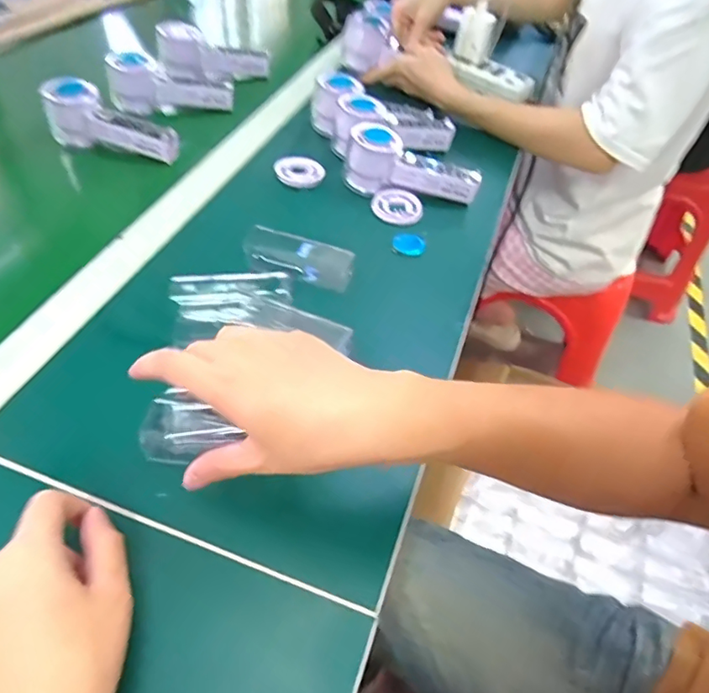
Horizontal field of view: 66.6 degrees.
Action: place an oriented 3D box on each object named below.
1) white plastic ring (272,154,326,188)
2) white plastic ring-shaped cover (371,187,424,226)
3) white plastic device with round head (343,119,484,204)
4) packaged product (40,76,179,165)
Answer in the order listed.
[{"bbox_3d":[-0.065,-0.200,0.618,0.050,0.014,0.048,3,48,-3],"label":"white plastic ring"},{"bbox_3d":[0.048,-0.154,0.593,0.056,0.012,0.051,14,48,6],"label":"white plastic ring-shaped cover"},{"bbox_3d":[0.065,-0.197,0.595,0.144,0.059,0.044,15,49,7],"label":"white plastic device with round head"},{"bbox_3d":[-0.274,-0.257,0.618,0.148,0.064,0.040,12,48,5],"label":"packaged product"}]

